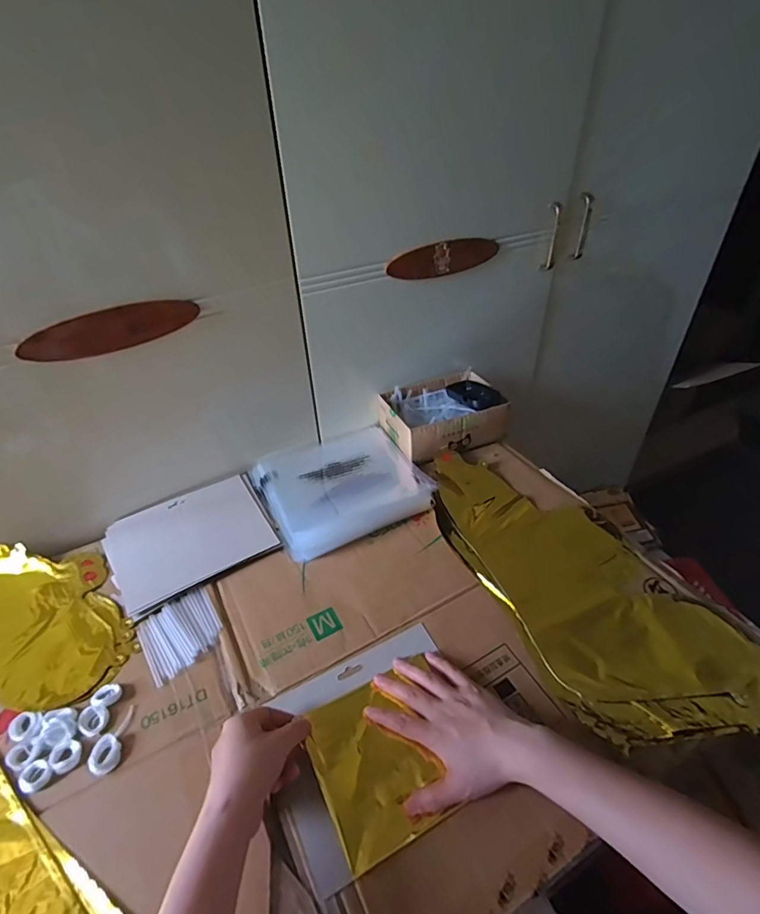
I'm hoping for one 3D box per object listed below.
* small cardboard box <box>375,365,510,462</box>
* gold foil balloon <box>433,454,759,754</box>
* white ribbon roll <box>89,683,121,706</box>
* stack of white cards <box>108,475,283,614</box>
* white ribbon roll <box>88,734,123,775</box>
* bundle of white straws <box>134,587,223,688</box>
[{"bbox_3d":[0.108,-0.079,0.821,0.191,0.070,0.142,-19,43,-19],"label":"small cardboard box"},{"bbox_3d":[0.237,0.138,0.607,0.226,0.031,0.434,-18,43,-18],"label":"gold foil balloon"},{"bbox_3d":[-0.280,0.245,0.490,0.026,0.009,0.020,-31,48,-30],"label":"white ribbon roll"},{"bbox_3d":[-0.256,0.106,0.654,0.198,0.006,0.166,-24,45,-24],"label":"stack of white cards"},{"bbox_3d":[-0.258,0.278,0.449,0.028,0.008,0.032,-31,48,-30],"label":"white ribbon roll"},{"bbox_3d":[-0.228,0.200,0.548,0.084,0.004,0.089,-27,46,-26],"label":"bundle of white straws"}]

